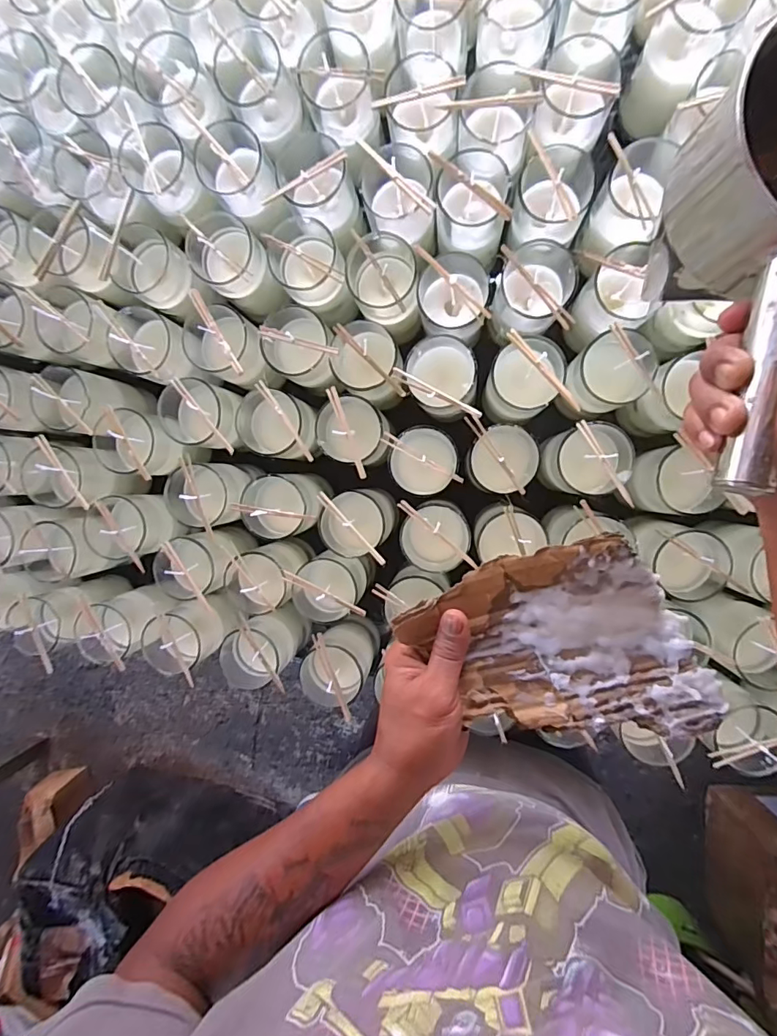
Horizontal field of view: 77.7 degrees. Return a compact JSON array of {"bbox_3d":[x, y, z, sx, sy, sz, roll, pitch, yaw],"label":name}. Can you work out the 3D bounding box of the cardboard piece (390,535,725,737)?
[{"bbox_3d":[0.105,0.087,0.321,0.175,0.030,0.125,-16,91,8],"label":"cardboard piece"}]

